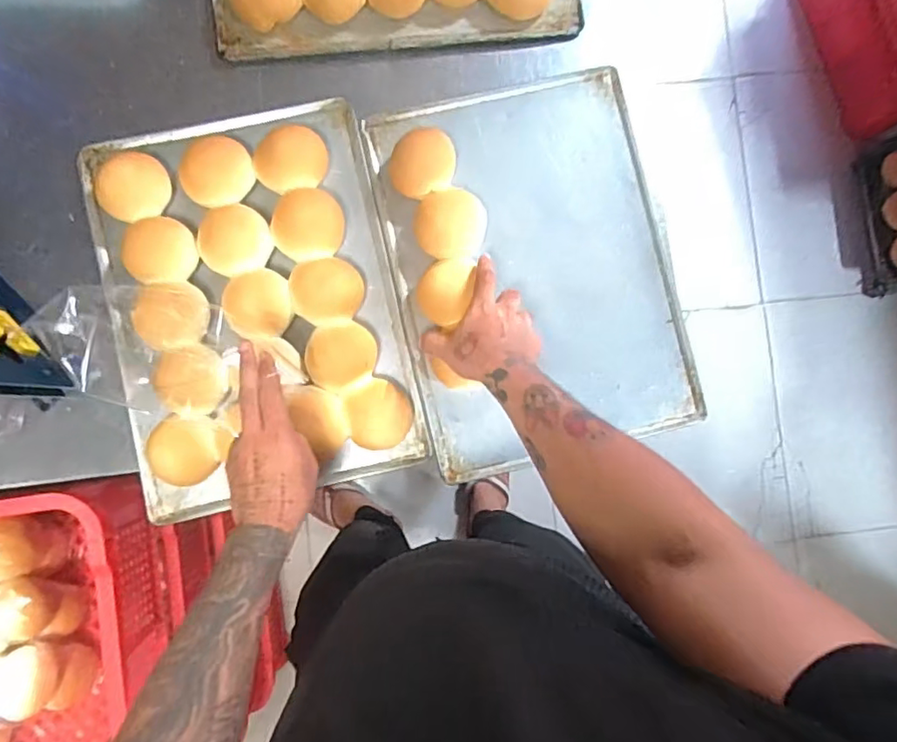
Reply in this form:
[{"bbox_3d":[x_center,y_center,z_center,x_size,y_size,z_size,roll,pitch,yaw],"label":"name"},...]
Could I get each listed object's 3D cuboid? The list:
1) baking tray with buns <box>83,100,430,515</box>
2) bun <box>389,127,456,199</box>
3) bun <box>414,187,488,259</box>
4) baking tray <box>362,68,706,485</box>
[{"bbox_3d":[-0.222,-0.084,0.657,0.333,0.048,0.443,-12,88,-4],"label":"baking tray with buns"},{"bbox_3d":[-0.030,-0.243,0.688,0.076,0.040,0.071,0,87,-3],"label":"bun"},{"bbox_3d":[0.003,-0.171,0.684,0.083,0.043,0.079,0,87,-3],"label":"bun"},{"bbox_3d":[0.104,-0.124,0.703,0.325,0.021,0.442,-13,88,-4],"label":"baking tray"}]

